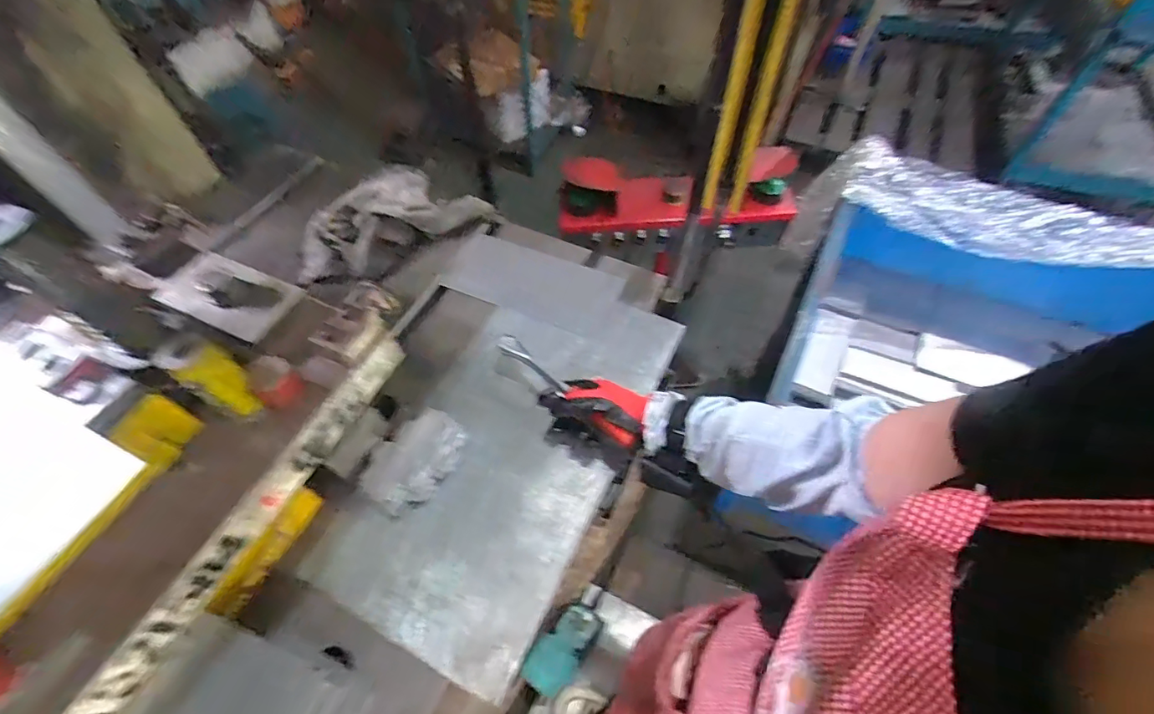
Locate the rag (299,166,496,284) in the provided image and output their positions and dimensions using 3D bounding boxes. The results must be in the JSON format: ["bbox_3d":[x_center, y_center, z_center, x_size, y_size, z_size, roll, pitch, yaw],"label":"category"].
[{"bbox_3d":[-0.298,-0.222,0.791,0.303,0.083,0.146,-30,60,-17],"label":"rag"}]

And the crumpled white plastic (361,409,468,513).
[{"bbox_3d":[-0.188,0.118,0.587,0.079,0.028,0.121,25,61,18],"label":"crumpled white plastic"}]

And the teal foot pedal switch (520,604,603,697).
[{"bbox_3d":[-0.025,0.654,1.134,0.099,0.062,0.225,34,44,22],"label":"teal foot pedal switch"}]

